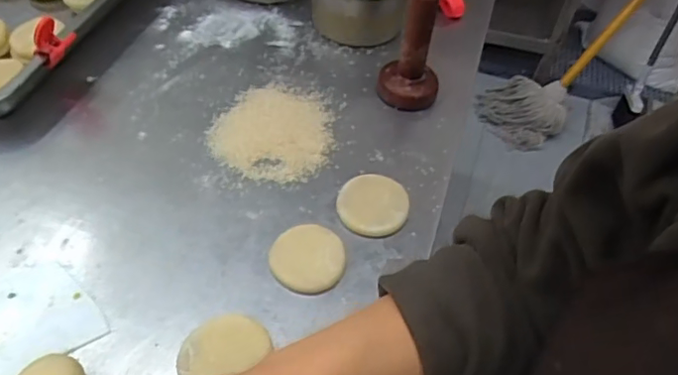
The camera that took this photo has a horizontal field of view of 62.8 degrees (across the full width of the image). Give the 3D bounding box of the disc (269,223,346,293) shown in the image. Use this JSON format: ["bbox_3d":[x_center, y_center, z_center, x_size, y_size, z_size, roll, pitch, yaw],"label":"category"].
[{"bbox_3d":[-0.027,0.059,0.475,0.062,0.011,0.063,2,50,-2],"label":"disc"}]

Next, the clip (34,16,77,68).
[{"bbox_3d":[-0.292,-0.150,0.573,0.030,0.043,0.030,2,50,-2],"label":"clip"}]

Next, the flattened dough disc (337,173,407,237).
[{"bbox_3d":[0.032,0.016,0.520,0.064,0.010,0.067,2,50,-2],"label":"flattened dough disc"}]

